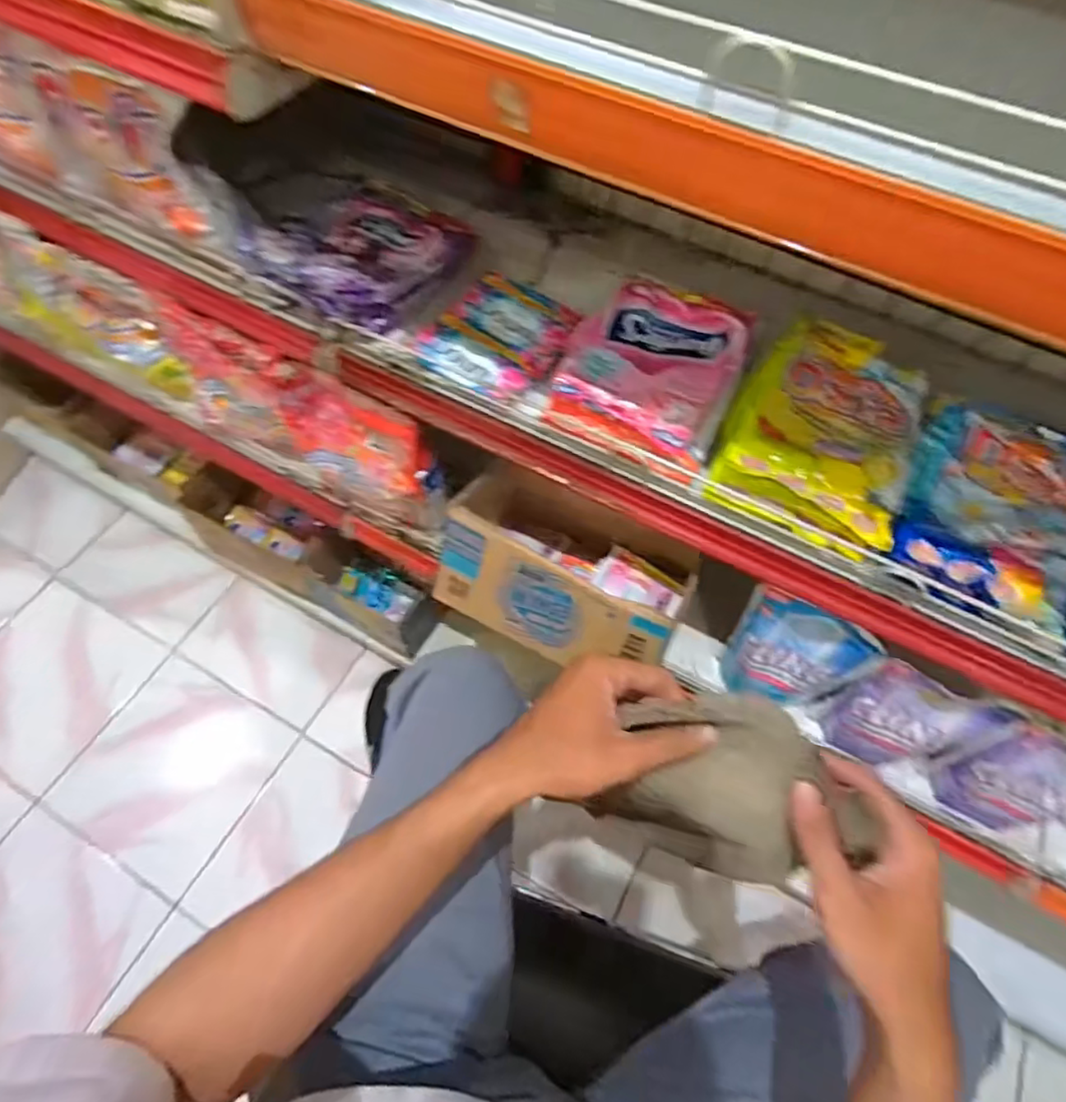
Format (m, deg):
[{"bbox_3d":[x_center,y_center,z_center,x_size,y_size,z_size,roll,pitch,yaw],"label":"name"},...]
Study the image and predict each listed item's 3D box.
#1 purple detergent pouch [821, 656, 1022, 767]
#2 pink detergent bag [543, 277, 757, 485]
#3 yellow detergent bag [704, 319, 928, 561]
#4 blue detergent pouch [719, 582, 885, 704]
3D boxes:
[{"bbox_3d":[0.363,0.171,0.617,0.114,0.153,0.049,28,63,12],"label":"purple detergent pouch"},{"bbox_3d":[0.114,-0.175,0.594,0.148,0.035,0.201,23,62,10],"label":"pink detergent bag"},{"bbox_3d":[0.264,-0.120,0.568,0.147,0.049,0.237,25,63,11],"label":"yellow detergent bag"},{"bbox_3d":[0.258,0.111,0.657,0.111,0.177,0.048,28,63,12],"label":"blue detergent pouch"}]

